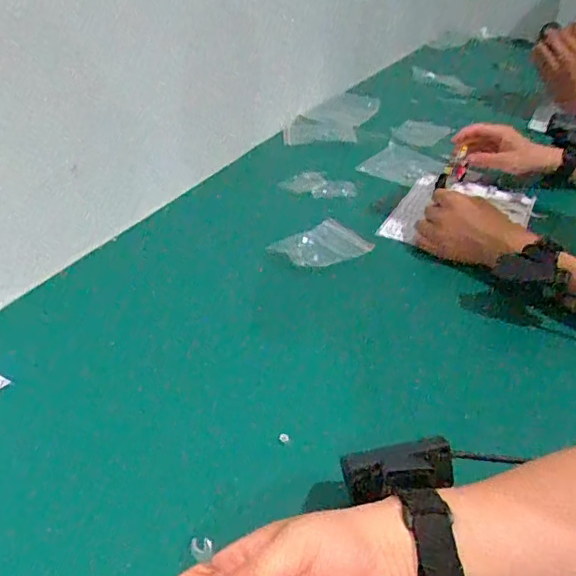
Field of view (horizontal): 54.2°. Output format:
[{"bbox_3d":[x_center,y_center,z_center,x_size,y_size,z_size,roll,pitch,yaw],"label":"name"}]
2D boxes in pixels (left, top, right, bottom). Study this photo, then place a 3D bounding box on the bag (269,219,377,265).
[{"bbox_3d":[0.043,-0.047,0.665,0.072,0.018,0.114,30,43,33],"label":"bag"}]

